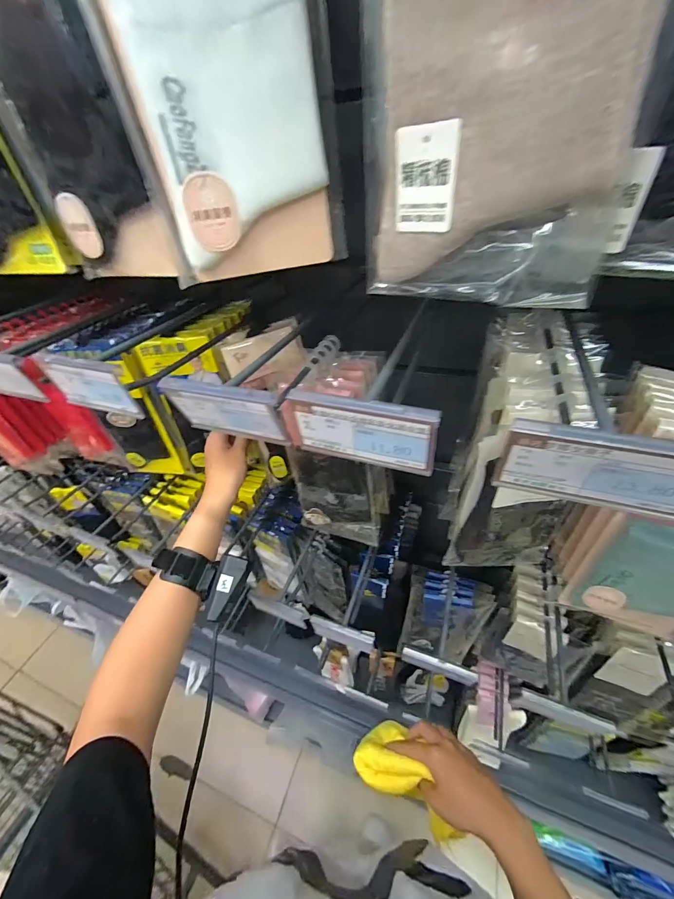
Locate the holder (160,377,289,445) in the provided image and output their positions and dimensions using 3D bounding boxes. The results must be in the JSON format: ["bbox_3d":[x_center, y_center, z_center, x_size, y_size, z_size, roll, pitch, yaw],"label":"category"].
[{"bbox_3d":[-0.069,-0.023,0.215,0.080,0.041,0.007,10,45,18],"label":"holder"}]

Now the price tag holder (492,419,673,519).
[{"bbox_3d":[0.116,0.010,0.151,0.078,0.043,0.008,12,46,20],"label":"price tag holder"}]

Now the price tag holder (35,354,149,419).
[{"bbox_3d":[-0.182,-0.047,0.250,0.079,0.041,0.006,10,45,18],"label":"price tag holder"}]

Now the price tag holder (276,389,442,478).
[{"bbox_3d":[0.010,-0.009,0.187,0.084,0.046,0.005,10,45,18],"label":"price tag holder"}]

